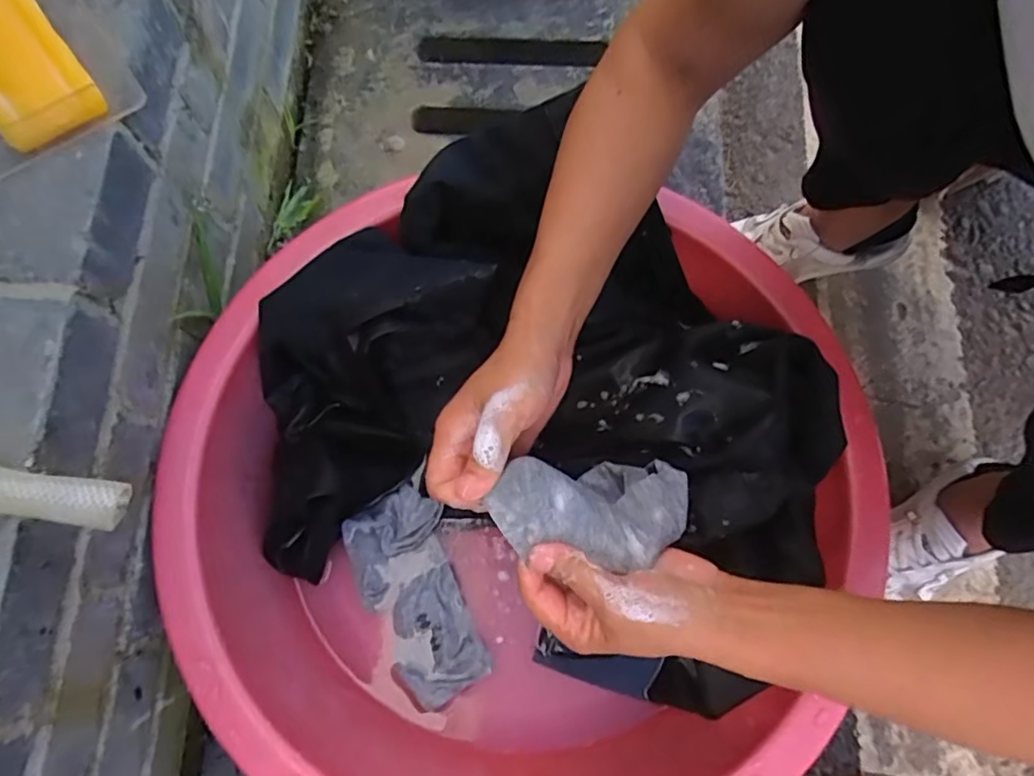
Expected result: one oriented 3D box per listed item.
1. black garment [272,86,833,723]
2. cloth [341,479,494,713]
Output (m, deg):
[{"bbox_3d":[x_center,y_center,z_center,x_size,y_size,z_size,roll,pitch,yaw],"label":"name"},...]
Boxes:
[{"bbox_3d":[-0.001,0.047,0.483,0.384,0.156,0.418,0,74,-1],"label":"black garment"},{"bbox_3d":[-0.086,0.179,0.539,0.090,0.014,0.177,-28,78,-8],"label":"cloth"}]

